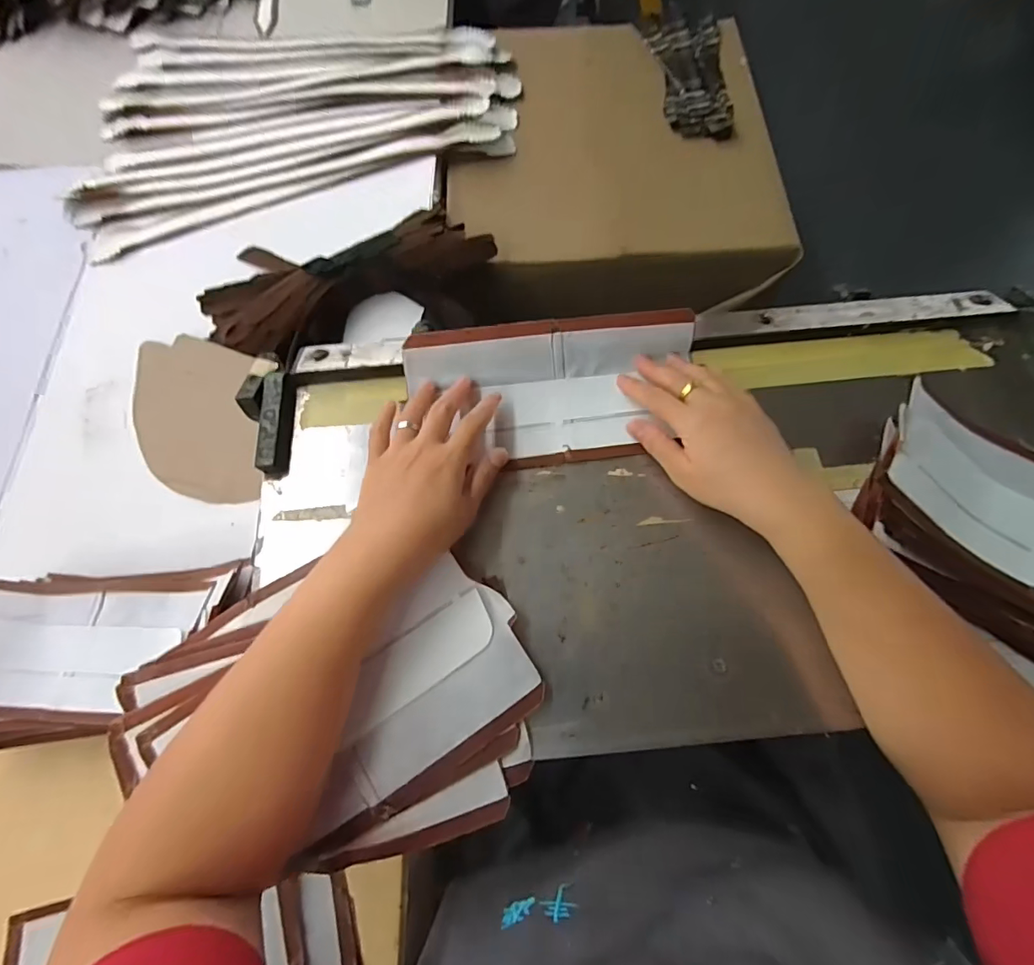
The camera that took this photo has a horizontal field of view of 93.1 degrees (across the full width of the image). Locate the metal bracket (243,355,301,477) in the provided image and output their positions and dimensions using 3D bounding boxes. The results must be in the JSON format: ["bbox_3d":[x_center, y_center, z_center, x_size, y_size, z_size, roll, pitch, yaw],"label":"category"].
[{"bbox_3d":[-0.194,-0.046,0.379,0.038,0.020,0.082,-1,72,1],"label":"metal bracket"}]

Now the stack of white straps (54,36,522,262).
[{"bbox_3d":[-0.307,-0.544,0.689,0.599,0.031,0.399,-14,72,-3],"label":"stack of white straps"}]

